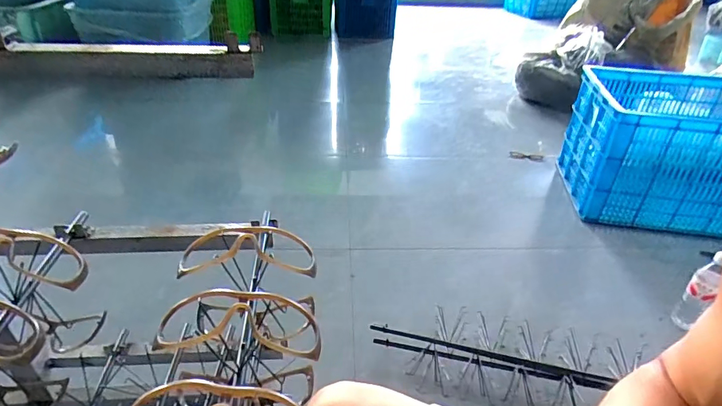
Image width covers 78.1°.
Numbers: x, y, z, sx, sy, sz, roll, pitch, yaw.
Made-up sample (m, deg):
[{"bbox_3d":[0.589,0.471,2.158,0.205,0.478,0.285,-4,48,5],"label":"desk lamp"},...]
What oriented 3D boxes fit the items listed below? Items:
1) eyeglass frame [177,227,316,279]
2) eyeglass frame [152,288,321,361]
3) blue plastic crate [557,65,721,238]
[{"bbox_3d":[-0.113,0.053,0.444,0.133,0.042,0.051,-3,34,-7],"label":"eyeglass frame"},{"bbox_3d":[-0.103,0.101,0.381,0.137,0.041,0.044,4,33,3],"label":"eyeglass frame"},{"bbox_3d":[1.007,-0.187,1.450,0.574,0.331,0.470,6,34,6],"label":"blue plastic crate"}]

